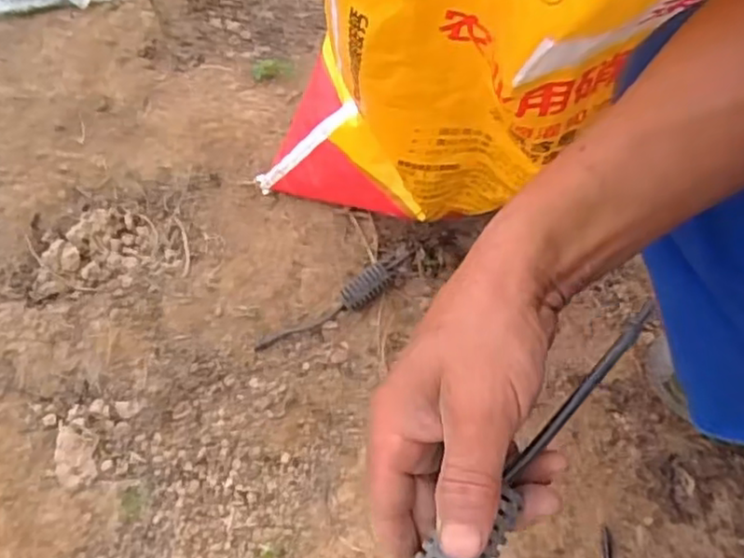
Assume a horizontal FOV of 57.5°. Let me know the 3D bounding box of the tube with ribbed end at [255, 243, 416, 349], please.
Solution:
[{"bbox_3d":[-0.041,0.024,0.741,0.197,0.034,0.038,-32,65,3],"label":"tube with ribbed end"}]

